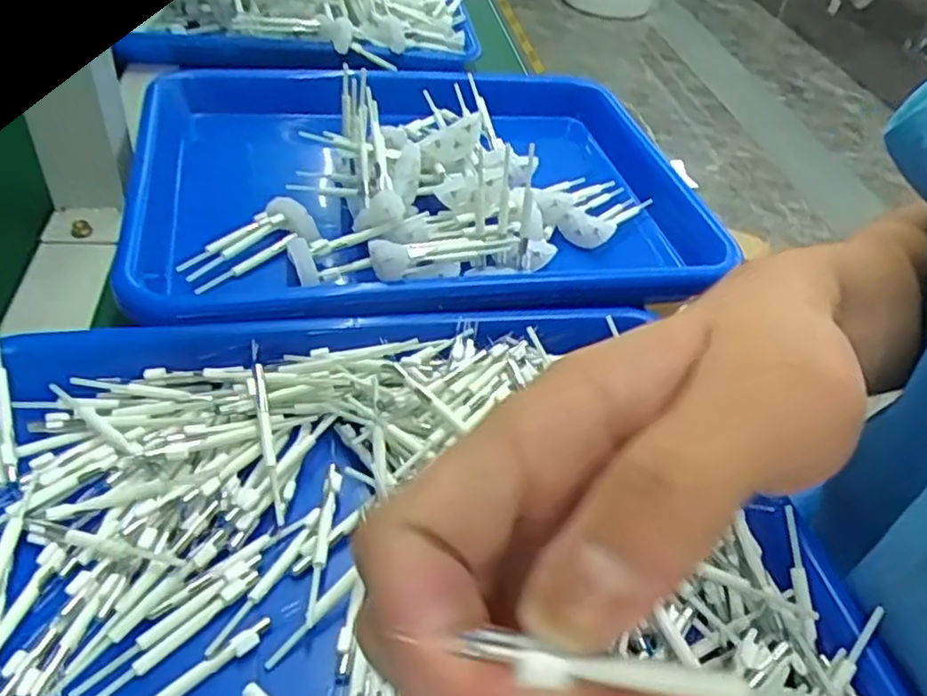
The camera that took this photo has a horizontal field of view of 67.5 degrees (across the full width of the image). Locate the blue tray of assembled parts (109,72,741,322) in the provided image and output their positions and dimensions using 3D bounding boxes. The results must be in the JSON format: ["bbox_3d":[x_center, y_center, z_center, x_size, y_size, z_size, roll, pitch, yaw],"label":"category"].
[{"bbox_3d":[-0.029,-0.105,0.428,0.327,0.070,0.245,-9,45,-17],"label":"blue tray of assembled parts"}]

